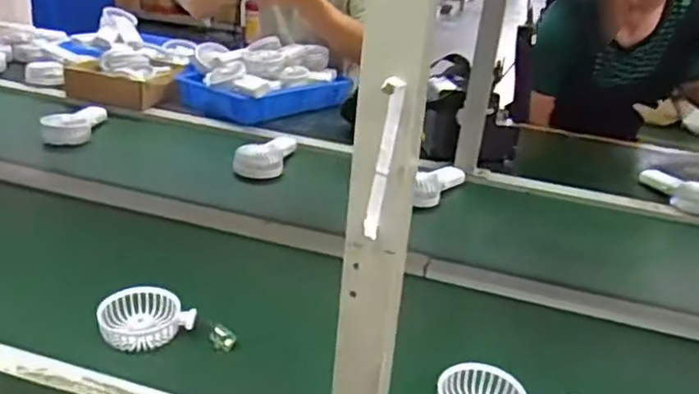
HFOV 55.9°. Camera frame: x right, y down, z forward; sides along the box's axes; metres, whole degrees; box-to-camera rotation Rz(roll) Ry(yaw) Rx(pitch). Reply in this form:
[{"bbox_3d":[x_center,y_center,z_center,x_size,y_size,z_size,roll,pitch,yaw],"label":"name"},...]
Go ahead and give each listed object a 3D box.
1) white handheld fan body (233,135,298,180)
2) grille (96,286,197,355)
[{"bbox_3d":[-0.156,-0.081,1.242,0.090,0.048,0.169,8,26,5],"label":"white handheld fan body"},{"bbox_3d":[-0.233,0.137,0.758,0.101,0.036,0.070,-7,28,-23],"label":"grille"}]

